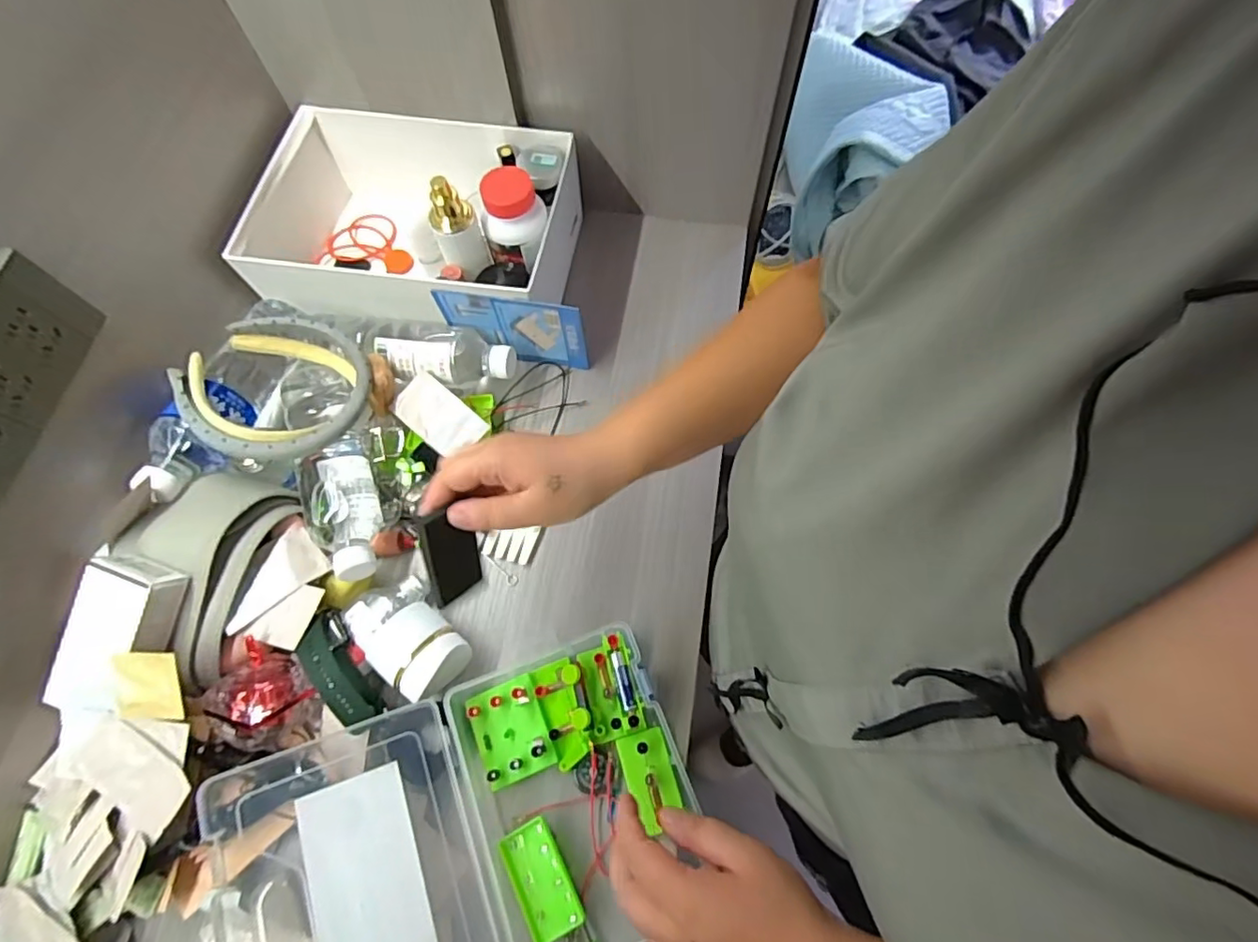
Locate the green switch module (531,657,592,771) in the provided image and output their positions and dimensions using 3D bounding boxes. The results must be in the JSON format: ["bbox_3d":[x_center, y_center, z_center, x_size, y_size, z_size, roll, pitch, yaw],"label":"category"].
[{"bbox_3d":[-0.052,0.196,0.479,0.038,0.026,0.080,-17,69,-5],"label":"green switch module"}]

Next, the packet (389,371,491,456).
[{"bbox_3d":[-0.180,-0.052,0.553,0.089,0.007,0.049,37,80,15],"label":"packet"}]

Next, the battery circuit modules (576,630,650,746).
[{"bbox_3d":[-0.015,0.175,0.478,0.043,0.021,0.076,-14,69,-4],"label":"battery circuit modules"}]

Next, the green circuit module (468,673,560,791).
[{"bbox_3d":[-0.096,0.211,0.476,0.057,0.024,0.072,-22,70,-7],"label":"green circuit module"}]

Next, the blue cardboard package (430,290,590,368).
[{"bbox_3d":[-0.112,-0.137,0.580,0.137,0.099,0.009,6,69,4],"label":"blue cardboard package"}]

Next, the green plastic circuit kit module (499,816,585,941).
[{"bbox_3d":[-0.066,0.304,0.437,0.039,0.016,0.074,-28,71,-9],"label":"green plastic circuit kit module"}]

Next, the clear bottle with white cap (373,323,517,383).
[{"bbox_3d":[-0.180,-0.114,0.580,0.133,0.047,0.063,1,69,2],"label":"clear bottle with white cap"}]

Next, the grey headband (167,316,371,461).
[{"bbox_3d":[-0.312,-0.072,0.527,0.155,0.048,0.155,4,59,-7],"label":"grey headband"}]

